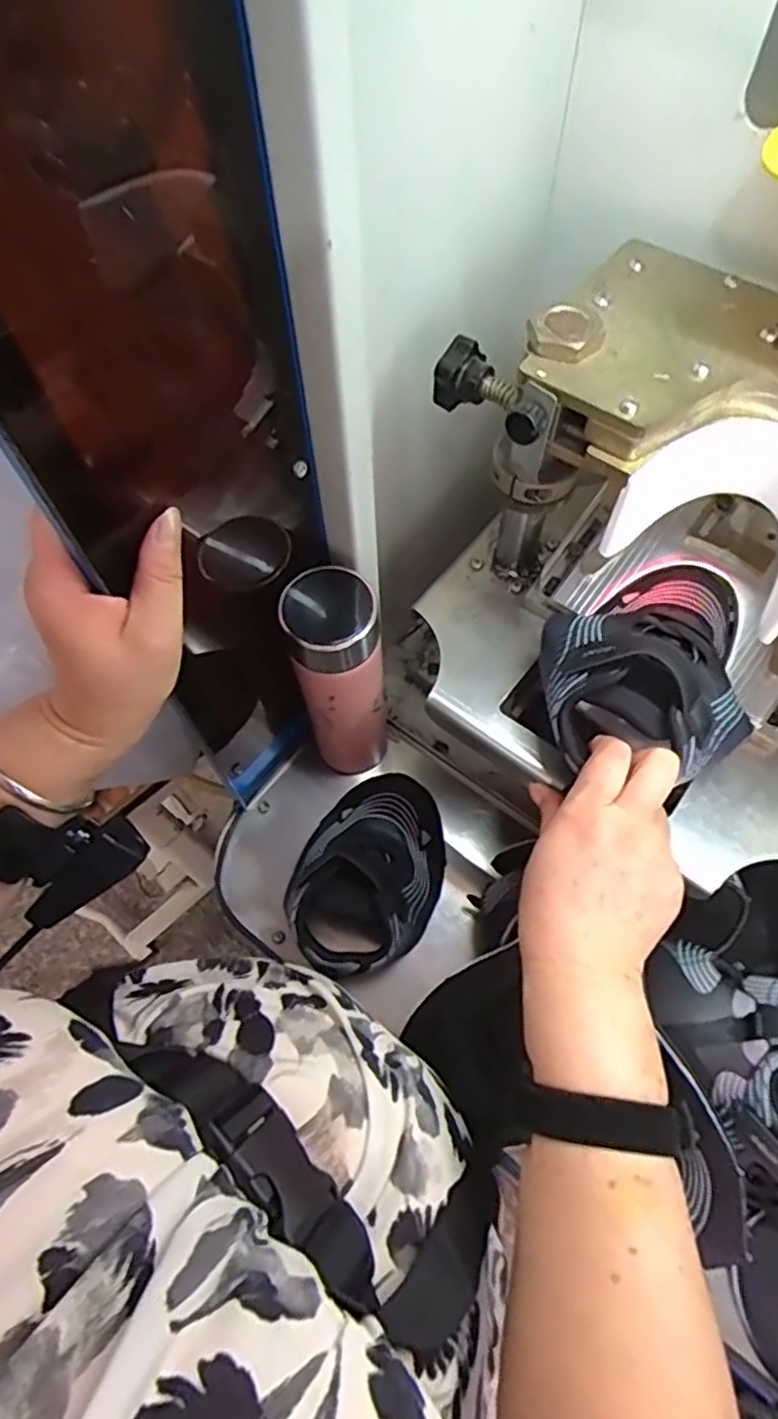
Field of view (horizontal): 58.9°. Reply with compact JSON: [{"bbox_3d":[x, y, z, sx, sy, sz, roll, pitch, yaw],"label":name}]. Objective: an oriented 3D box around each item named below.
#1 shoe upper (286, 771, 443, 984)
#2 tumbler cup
[{"bbox_3d":[-0.016,0.127,0.555,0.115,0.067,0.178,16,65,9],"label":"shoe upper"},{"bbox_3d":[-0.038,-0.021,0.544,0.065,0.220,0.084,-11,64,-4],"label":"tumbler cup"}]

